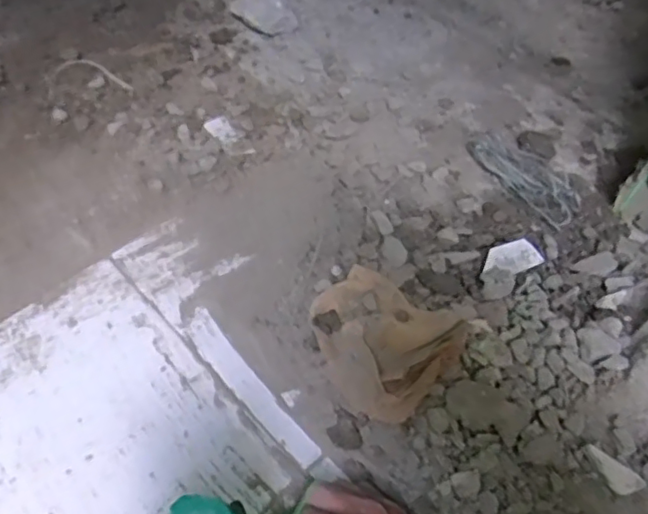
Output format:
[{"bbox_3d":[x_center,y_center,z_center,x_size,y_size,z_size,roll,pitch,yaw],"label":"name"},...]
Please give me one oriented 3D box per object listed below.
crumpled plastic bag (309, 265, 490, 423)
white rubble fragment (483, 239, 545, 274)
[{"bbox_3d":[0.056,0.068,0.561,0.129,0.025,0.140,34,59,20],"label":"crumpled plastic bag"},{"bbox_3d":[0.187,0.001,0.608,0.053,0.008,0.029,-19,83,22],"label":"white rubble fragment"}]

